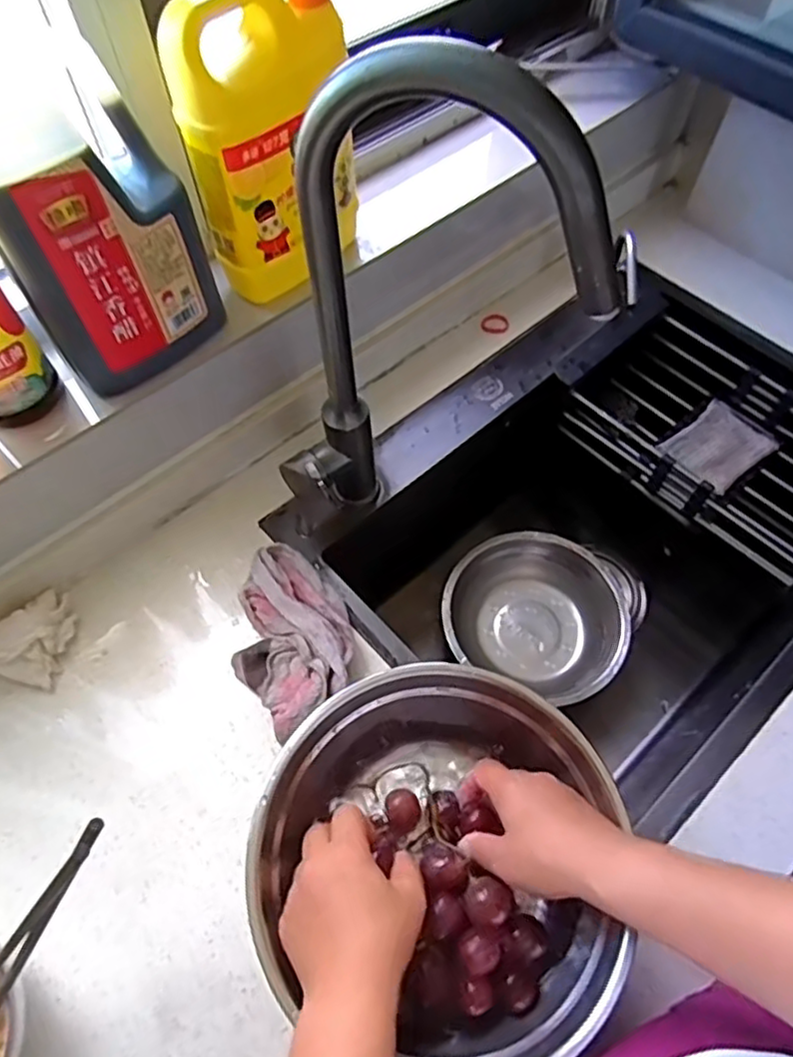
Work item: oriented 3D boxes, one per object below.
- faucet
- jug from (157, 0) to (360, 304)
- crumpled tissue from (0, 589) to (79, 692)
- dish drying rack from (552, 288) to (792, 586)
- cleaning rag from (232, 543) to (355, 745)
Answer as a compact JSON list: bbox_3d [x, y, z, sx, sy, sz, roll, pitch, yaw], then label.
[{"bbox_3d":[0.017,-0.114,0.474,0.227,0.418,0.059,9,61,6],"label":"faucet"},{"bbox_3d":[-0.098,-0.312,0.520,0.072,0.206,0.142,28,63,15],"label":"jug"},{"bbox_3d":[-0.318,0.092,0.570,0.060,0.043,0.084,13,61,8],"label":"crumpled tissue"},{"bbox_3d":[0.384,-0.105,0.745,0.215,0.087,0.379,-38,67,-20],"label":"dish drying rack"},{"bbox_3d":[-0.093,0.093,0.567,0.104,0.042,0.173,-18,61,-10],"label":"cleaning rag"}]

